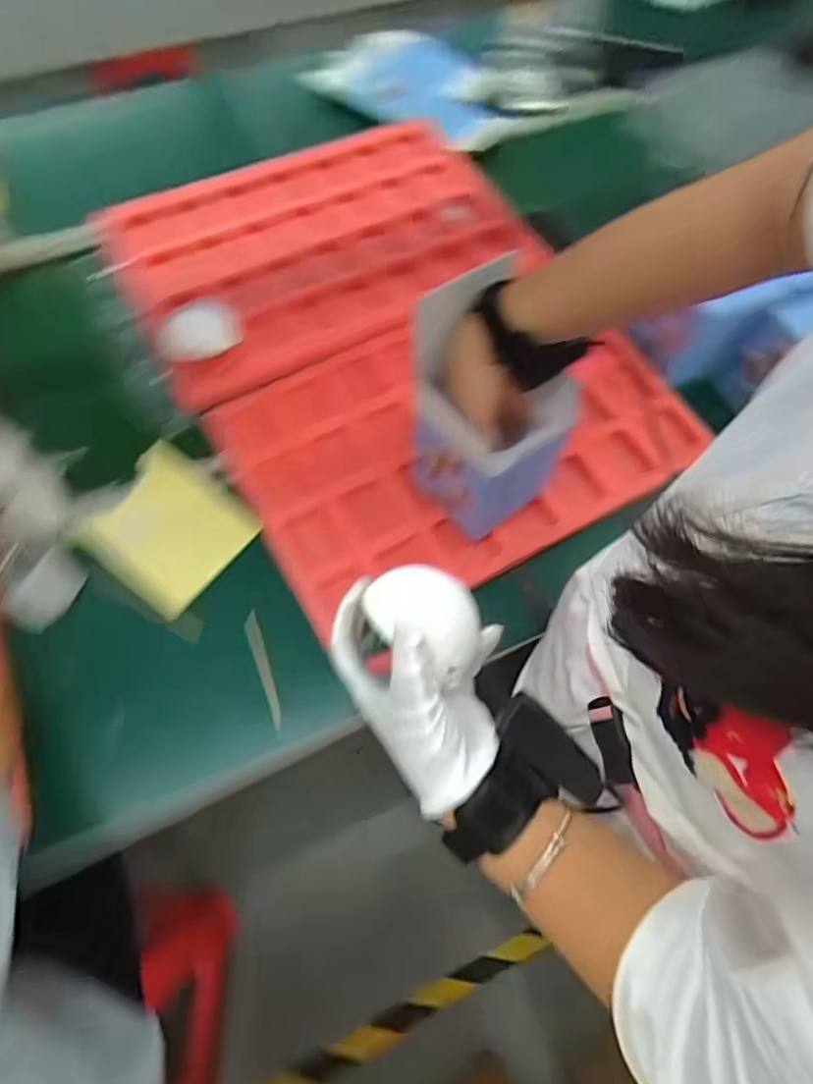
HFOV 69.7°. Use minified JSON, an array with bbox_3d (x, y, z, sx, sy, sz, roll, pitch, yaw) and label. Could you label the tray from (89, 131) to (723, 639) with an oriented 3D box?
[{"bbox_3d":[-0.022,-0.264,0.725,0.512,0.041,0.673,-27,70,-13],"label":"tray"}]

